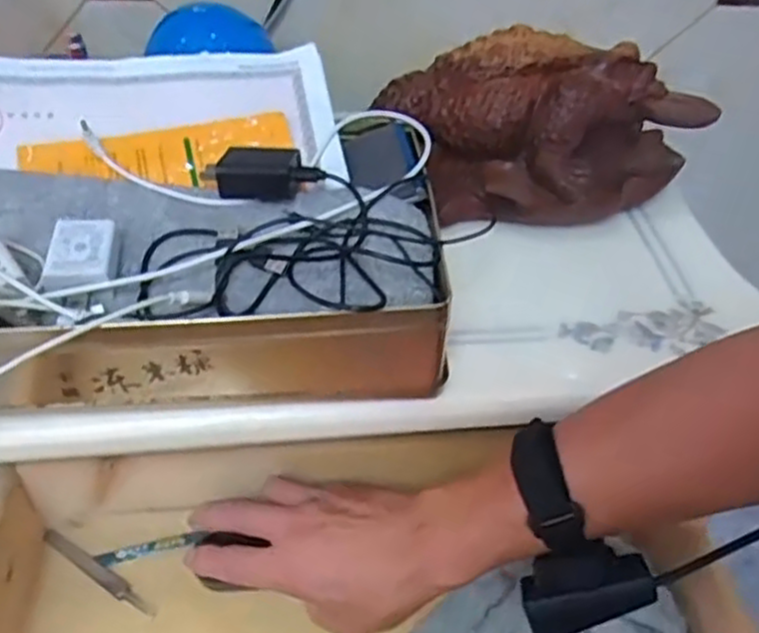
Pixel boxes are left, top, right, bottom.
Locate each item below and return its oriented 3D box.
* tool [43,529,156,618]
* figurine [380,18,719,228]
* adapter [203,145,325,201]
[{"bbox_3d":[-0.203,0.185,0.539,0.108,0.007,0.013,26,45,24],"label":"tool"},{"bbox_3d":[0.133,-0.147,0.584,0.250,0.112,0.114,-6,42,-11],"label":"figurine"},{"bbox_3d":[-0.076,-0.092,0.478,0.074,0.018,0.035,-1,41,-6],"label":"adapter"}]

